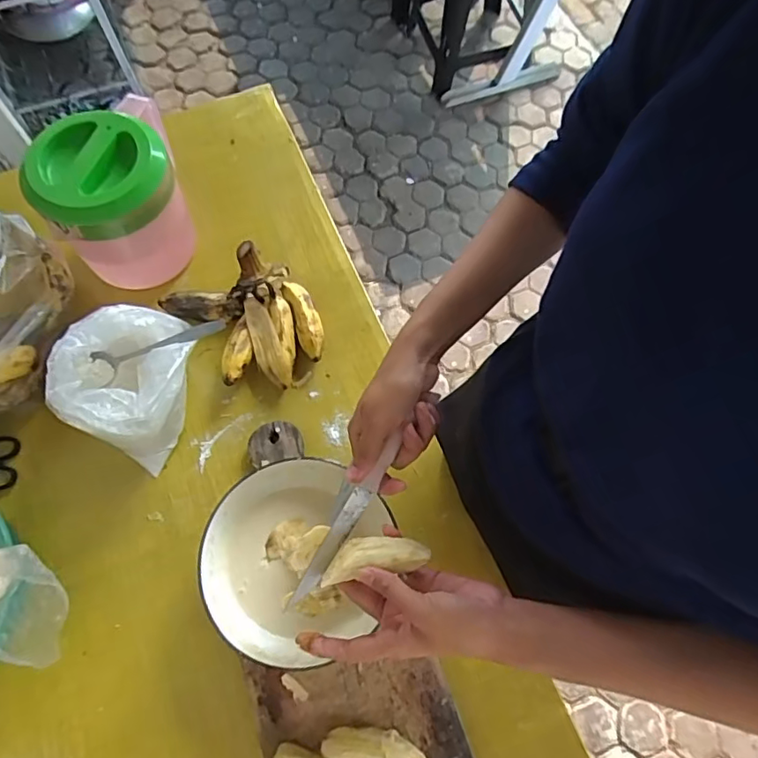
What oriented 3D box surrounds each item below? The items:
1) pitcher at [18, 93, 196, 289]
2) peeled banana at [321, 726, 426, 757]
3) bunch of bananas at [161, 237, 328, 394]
[{"bbox_3d":[-0.280,-0.196,0.599,0.124,0.147,0.142,-20,70,-8],"label":"pitcher"},{"bbox_3d":[-0.002,0.309,0.458,0.087,0.026,0.031,13,69,4],"label":"peeled banana"},{"bbox_3d":[-0.141,-0.068,0.604,0.126,0.053,0.170,-38,74,-14],"label":"bunch of bananas"}]

